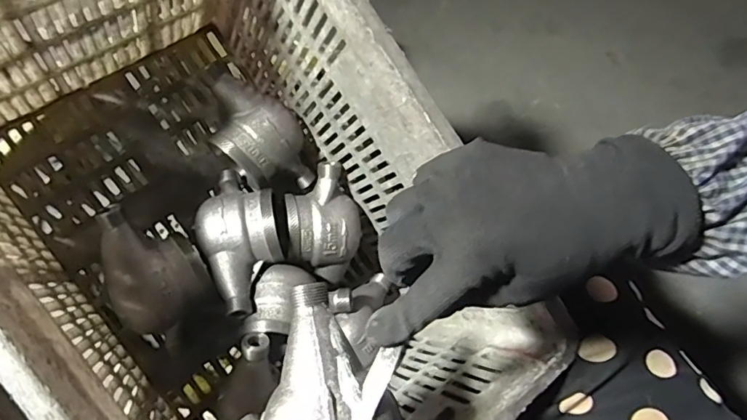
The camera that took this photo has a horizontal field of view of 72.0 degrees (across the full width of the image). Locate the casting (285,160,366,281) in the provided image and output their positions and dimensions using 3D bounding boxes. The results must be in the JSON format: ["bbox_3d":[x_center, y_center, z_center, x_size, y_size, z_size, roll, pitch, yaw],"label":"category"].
[{"bbox_3d":[-0.054,0.012,0.567,0.080,0.064,0.107,-12,67,-3],"label":"casting"}]

